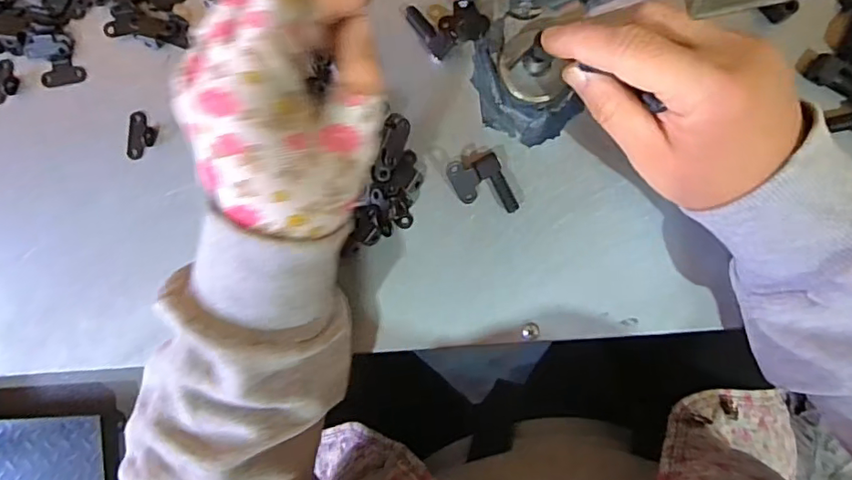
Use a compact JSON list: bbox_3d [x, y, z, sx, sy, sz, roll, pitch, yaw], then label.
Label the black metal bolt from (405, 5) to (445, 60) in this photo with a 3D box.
[{"bbox_3d":[0.000,-0.120,0.315,0.009,0.006,0.035,-34,92,9],"label":"black metal bolt"}]

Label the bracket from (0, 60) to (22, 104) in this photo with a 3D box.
[{"bbox_3d":[-0.270,-0.100,0.354,0.016,0.004,0.029,31,93,4],"label":"bracket"}]

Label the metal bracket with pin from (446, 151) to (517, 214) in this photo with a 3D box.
[{"bbox_3d":[0.032,-0.030,0.315,0.029,0.014,0.038,-23,89,5],"label":"metal bracket with pin"}]

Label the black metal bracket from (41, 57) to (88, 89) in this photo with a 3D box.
[{"bbox_3d":[-0.230,-0.106,0.347,0.030,0.004,0.016,-10,90,5],"label":"black metal bracket"}]

